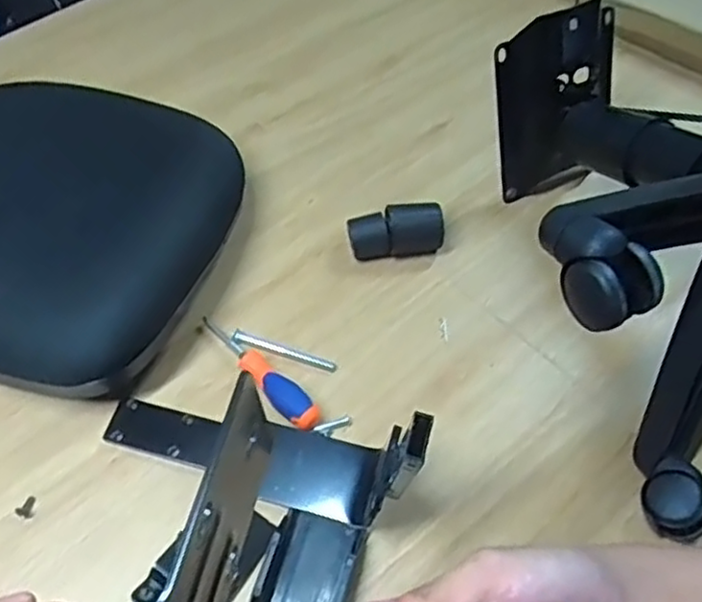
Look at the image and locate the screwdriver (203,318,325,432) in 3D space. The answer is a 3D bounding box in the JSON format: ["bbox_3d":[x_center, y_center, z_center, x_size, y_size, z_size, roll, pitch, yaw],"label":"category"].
[{"bbox_3d":[-0.102,0.074,0.739,0.182,0.034,0.031,38,65,24],"label":"screwdriver"}]

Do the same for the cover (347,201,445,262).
[{"bbox_3d":[0.052,-0.081,0.821,0.107,0.057,0.043,-1,56,1],"label":"cover"}]

